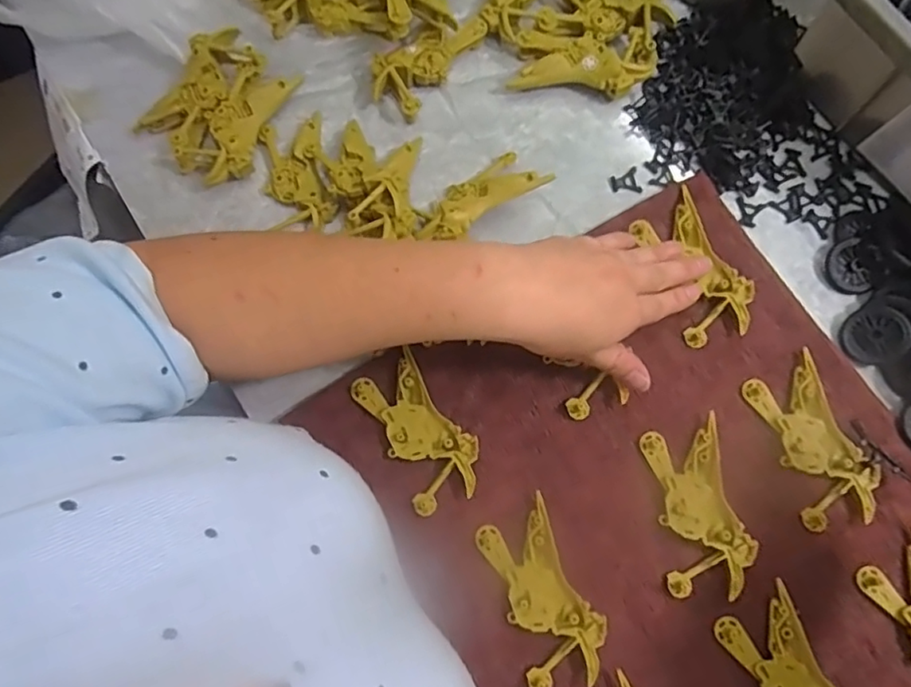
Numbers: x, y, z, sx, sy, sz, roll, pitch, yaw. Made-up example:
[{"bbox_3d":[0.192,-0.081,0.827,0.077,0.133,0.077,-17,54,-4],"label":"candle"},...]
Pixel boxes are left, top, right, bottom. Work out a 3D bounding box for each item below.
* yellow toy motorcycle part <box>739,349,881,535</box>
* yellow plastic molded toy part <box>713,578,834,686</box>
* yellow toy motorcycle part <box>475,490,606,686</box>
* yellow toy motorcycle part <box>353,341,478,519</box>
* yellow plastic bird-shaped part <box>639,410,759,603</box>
[{"bbox_3d":[0.227,0.062,0.376,0.052,0.009,0.098,-18,76,-3],"label":"yellow toy motorcycle part"},{"bbox_3d":[0.196,0.197,0.339,0.050,0.014,0.097,-24,76,-5],"label":"yellow plastic molded toy part"},{"bbox_3d":[0.052,0.151,0.359,0.050,0.010,0.097,-20,76,-4],"label":"yellow toy motorcycle part"},{"bbox_3d":[-0.023,0.056,0.387,0.051,0.010,0.097,-30,77,-6],"label":"yellow toy motorcycle part"},{"bbox_3d":[0.149,0.101,0.368,0.051,0.011,0.099,-7,75,0],"label":"yellow plastic bird-shaped part"}]

